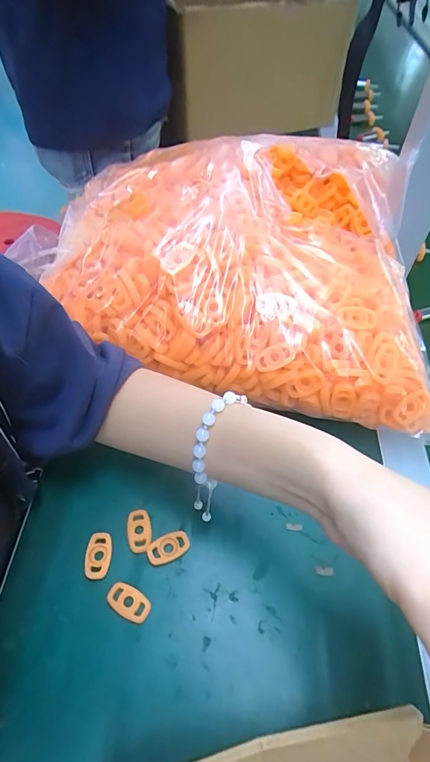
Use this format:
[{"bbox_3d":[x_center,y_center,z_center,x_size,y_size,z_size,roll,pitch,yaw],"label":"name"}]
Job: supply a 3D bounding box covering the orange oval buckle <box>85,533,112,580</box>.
[{"bbox_3d":[-0.089,0.133,0.307,0.018,0.006,0.032,0,54,-3],"label":"orange oval buckle"}]

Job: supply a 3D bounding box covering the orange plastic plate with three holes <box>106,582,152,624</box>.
[{"bbox_3d":[-0.062,0.159,0.290,0.032,0.004,0.018,24,56,14],"label":"orange plastic plate with three holes"}]

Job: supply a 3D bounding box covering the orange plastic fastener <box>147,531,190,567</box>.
[{"bbox_3d":[-0.036,0.129,0.311,0.032,0.005,0.020,-20,58,-17],"label":"orange plastic fastener"}]

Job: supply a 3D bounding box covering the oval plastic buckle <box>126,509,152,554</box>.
[{"bbox_3d":[-0.060,0.118,0.317,0.019,0.004,0.032,-6,55,-7],"label":"oval plastic buckle"}]

